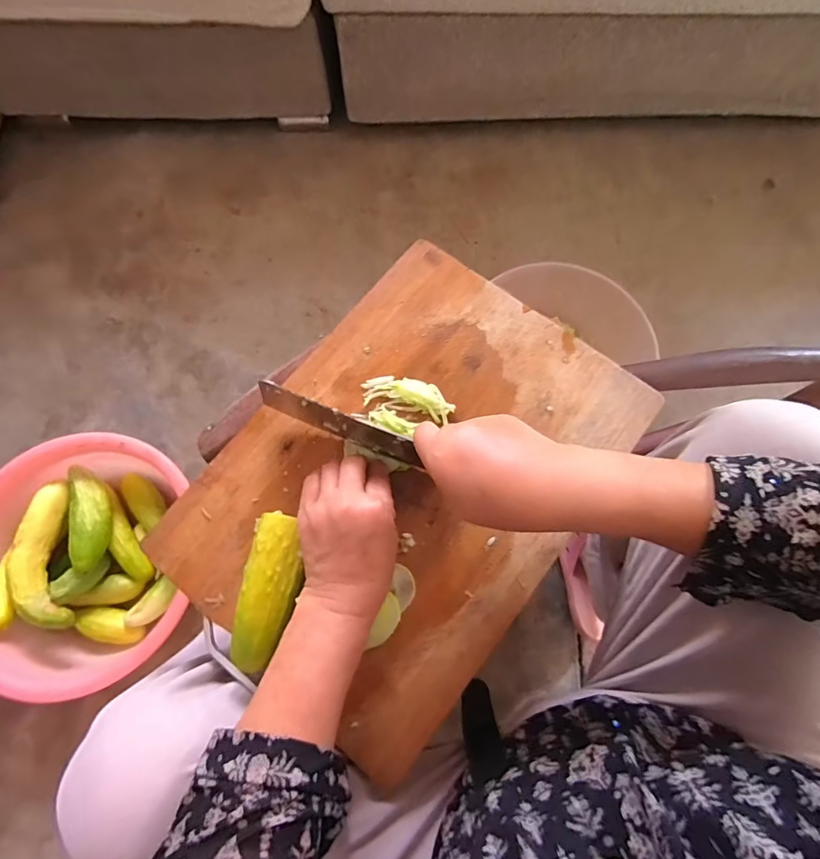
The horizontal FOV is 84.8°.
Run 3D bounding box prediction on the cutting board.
[{"bbox_3d":[-0.003,0.035,0.402,0.285,0.024,0.394,37,77,13],"label":"cutting board"}]

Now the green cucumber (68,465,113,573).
[{"bbox_3d":[-0.506,0.133,0.705,0.051,0.038,0.168,-19,73,-4],"label":"green cucumber"}]

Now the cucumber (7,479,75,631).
[{"bbox_3d":[-0.555,0.191,0.672,0.079,0.039,0.221,-18,73,-4],"label":"cucumber"}]

